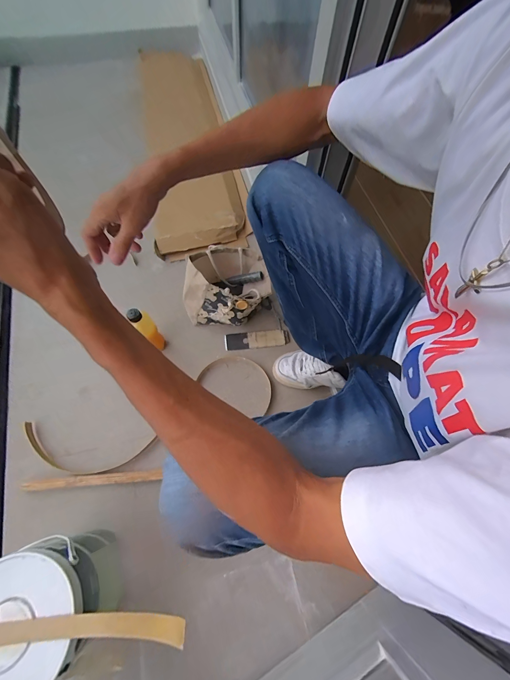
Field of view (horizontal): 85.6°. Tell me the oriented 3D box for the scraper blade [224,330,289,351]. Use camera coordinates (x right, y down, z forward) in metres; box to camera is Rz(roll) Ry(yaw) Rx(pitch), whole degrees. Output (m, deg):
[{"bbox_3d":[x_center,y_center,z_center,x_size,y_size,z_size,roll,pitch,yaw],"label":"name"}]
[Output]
[{"bbox_3d":[0.004,-0.001,0.777,0.177,0.010,0.052,-4,64,-1],"label":"scraper blade"}]

